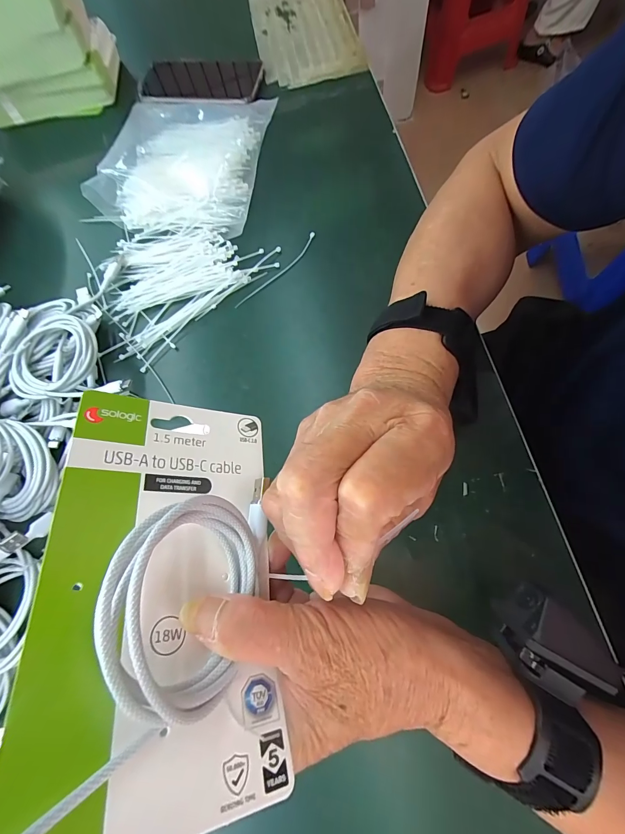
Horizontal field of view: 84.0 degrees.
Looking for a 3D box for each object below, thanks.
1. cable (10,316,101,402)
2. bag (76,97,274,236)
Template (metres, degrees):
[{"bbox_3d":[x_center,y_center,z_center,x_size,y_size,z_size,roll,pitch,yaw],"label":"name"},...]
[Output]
[{"bbox_3d":[-0.226,-0.051,0.308,0.072,0.013,0.082,23,80,8],"label":"cable"},{"bbox_3d":[-0.146,-0.301,0.405,0.175,0.032,0.196,6,73,8],"label":"bag"}]

